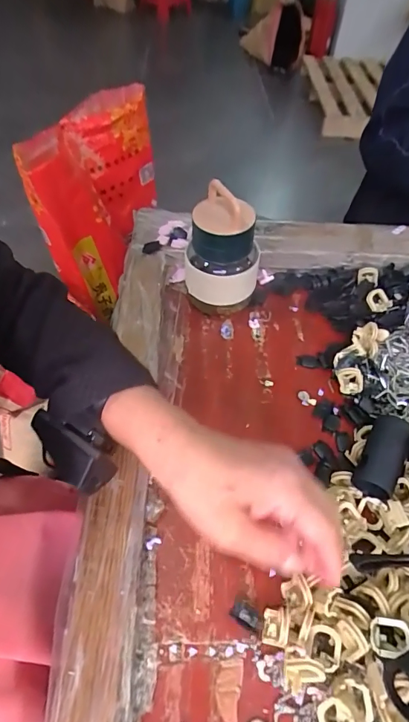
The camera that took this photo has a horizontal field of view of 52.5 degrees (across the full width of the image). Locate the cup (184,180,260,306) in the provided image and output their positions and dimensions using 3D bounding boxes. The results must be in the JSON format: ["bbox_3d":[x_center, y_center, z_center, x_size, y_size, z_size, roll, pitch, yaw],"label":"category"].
[{"bbox_3d":[0.018,-0.105,0.428,0.072,0.134,0.061,2,50,-1],"label":"cup"}]

